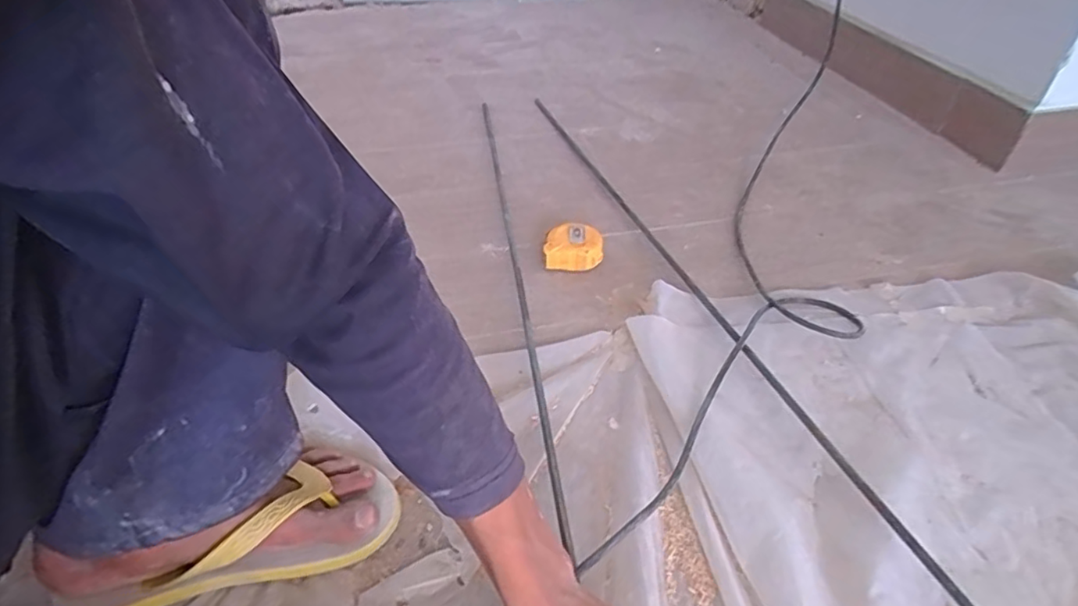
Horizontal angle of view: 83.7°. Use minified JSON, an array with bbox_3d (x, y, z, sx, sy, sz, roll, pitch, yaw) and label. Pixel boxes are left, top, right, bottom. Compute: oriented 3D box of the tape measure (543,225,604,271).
[{"bbox_3d":[0.040,-0.066,0.717,0.067,0.035,0.052,0,41,-1],"label":"tape measure"}]

